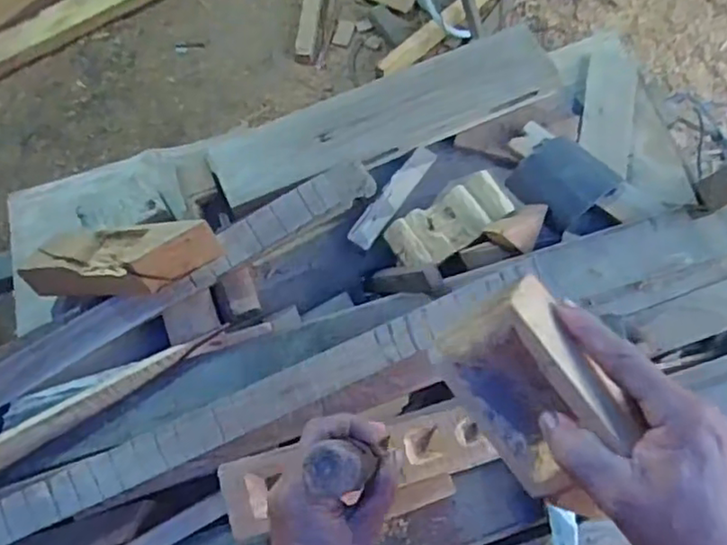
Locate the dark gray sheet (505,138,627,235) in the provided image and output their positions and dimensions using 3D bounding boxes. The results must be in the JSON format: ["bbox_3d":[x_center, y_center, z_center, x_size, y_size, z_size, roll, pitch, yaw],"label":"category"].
[{"bbox_3d":[0.248,-0.113,0.796,0.102,0.041,0.101,-37,70,-14],"label":"dark gray sheet"}]

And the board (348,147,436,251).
[{"bbox_3d":[0.037,-0.095,0.789,0.032,0.010,0.157,33,71,15],"label":"board"}]

